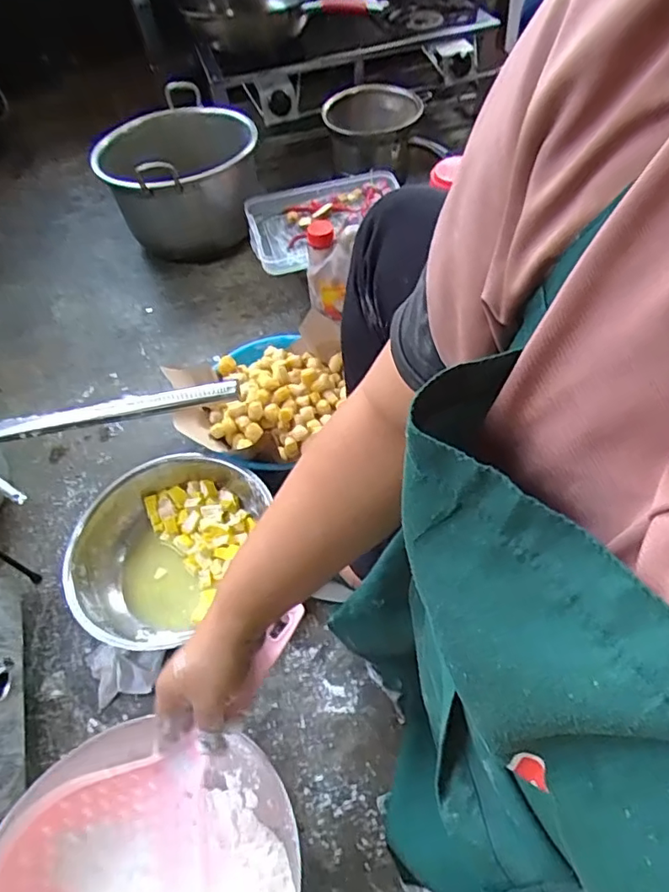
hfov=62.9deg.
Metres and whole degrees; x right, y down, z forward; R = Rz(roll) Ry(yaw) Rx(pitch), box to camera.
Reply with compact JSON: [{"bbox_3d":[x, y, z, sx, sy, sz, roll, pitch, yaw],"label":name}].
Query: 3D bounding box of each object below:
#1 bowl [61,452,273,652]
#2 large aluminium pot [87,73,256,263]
[{"bbox_3d":[-0.207,0.137,0.708,0.244,0.082,0.246,-3,53,4],"label":"bowl"},{"bbox_3d":[-0.317,-0.569,1.159,0.296,0.230,0.388,-10,53,-2],"label":"large aluminium pot"}]

